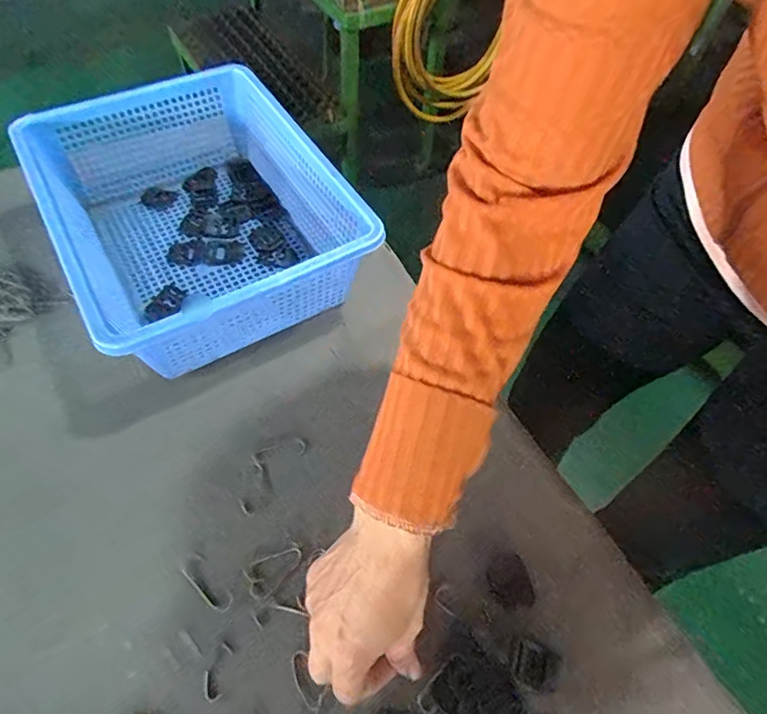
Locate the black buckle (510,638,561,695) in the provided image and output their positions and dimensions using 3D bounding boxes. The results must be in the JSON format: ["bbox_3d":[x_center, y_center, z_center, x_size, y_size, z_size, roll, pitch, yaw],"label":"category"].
[{"bbox_3d":[0.102,0.209,0.345,0.030,0.004,0.028,27,60,14],"label":"black buckle"}]

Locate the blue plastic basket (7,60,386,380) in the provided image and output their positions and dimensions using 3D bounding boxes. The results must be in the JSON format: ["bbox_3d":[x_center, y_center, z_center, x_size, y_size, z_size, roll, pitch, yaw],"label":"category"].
[{"bbox_3d":[-0.176,-0.134,0.488,0.234,0.100,0.298,-26,63,-18],"label":"blue plastic basket"}]

